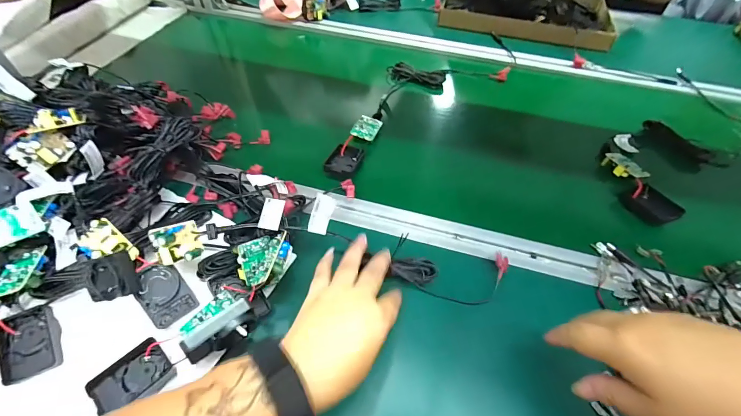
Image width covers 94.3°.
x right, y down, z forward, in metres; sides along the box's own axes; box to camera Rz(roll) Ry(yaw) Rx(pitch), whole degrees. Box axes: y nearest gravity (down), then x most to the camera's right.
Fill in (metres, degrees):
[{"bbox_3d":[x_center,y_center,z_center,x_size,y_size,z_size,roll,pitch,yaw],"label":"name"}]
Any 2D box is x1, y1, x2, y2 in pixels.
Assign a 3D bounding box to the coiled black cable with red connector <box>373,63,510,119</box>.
[{"bbox_3d":[0.110,-0.231,0.614,0.266,0.026,0.113,-20,52,-15],"label":"coiled black cable with red connector"}]

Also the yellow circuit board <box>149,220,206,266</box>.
[{"bbox_3d":[-0.180,0.033,0.319,0.039,0.035,0.019,-13,6,-7],"label":"yellow circuit board"}]

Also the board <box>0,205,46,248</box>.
[{"bbox_3d":[-0.351,0.019,0.329,0.053,0.010,0.033,-30,93,-33],"label":"board"}]

